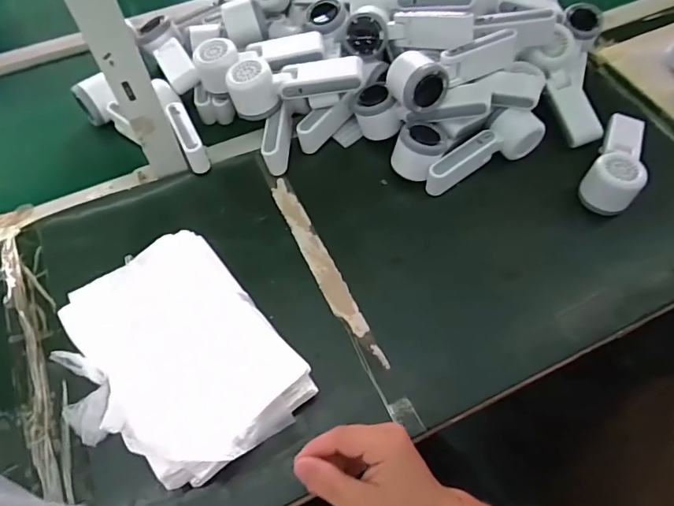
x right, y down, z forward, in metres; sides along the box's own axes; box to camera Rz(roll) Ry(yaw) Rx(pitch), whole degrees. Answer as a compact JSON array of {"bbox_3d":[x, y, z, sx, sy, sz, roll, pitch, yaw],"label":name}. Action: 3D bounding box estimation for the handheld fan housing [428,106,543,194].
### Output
[{"bbox_3d":[0.178,-0.127,0.598,0.158,0.070,0.052,-20,61,-12],"label":"handheld fan housing"}]

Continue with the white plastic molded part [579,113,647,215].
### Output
[{"bbox_3d":[0.349,-0.113,0.588,0.059,0.082,0.156,30,63,16],"label":"white plastic molded part"}]

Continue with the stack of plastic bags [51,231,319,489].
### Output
[{"bbox_3d":[-0.160,0.105,0.460,0.195,0.059,0.228,-36,66,-20],"label":"stack of plastic bags"}]

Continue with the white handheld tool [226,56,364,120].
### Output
[{"bbox_3d":[-0.052,-0.212,0.597,0.160,0.056,0.056,-2,59,0],"label":"white handheld tool"}]

